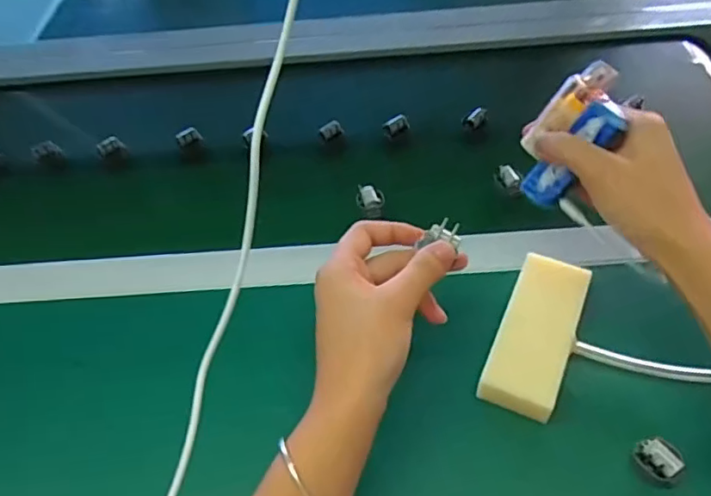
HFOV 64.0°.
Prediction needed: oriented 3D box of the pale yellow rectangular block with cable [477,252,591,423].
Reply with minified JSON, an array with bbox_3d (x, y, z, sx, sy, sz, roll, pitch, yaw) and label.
[{"bbox_3d":[0.132,0.060,0.409,0.051,0.023,0.119,19,56,19],"label":"pale yellow rectangular block with cable"}]

